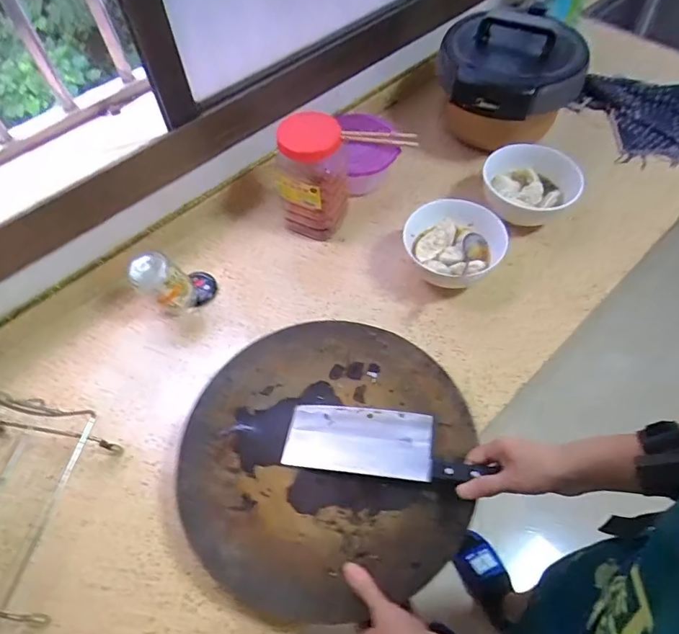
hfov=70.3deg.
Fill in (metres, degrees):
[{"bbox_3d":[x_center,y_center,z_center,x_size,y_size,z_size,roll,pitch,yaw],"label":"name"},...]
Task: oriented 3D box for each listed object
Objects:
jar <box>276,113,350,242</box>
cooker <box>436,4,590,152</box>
[{"bbox_3d":[-0.042,-0.236,0.816,0.105,0.179,0.121,1,57,3],"label":"jar"},{"bbox_3d":[0.318,-0.451,0.901,0.254,0.172,0.224,9,58,8],"label":"cooker"}]

